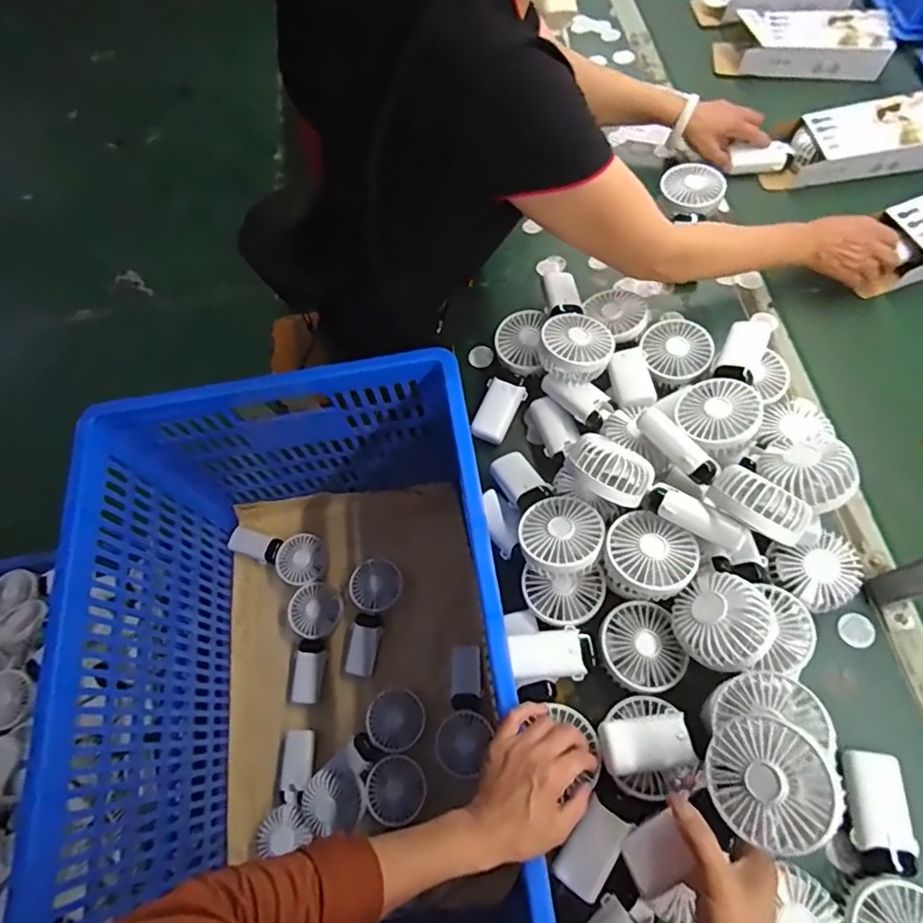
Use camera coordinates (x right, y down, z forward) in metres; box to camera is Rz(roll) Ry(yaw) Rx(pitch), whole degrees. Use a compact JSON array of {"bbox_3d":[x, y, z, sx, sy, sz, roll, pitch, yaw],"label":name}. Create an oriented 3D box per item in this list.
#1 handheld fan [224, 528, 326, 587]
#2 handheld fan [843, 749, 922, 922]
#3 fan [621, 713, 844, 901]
[{"bbox_3d":[-0.321,0.163,1.020,0.182,0.042,0.098,21,62,15],"label":"handheld fan"},{"bbox_3d":[0.378,0.368,0.514,0.086,0.036,0.186,-2,59,3],"label":"handheld fan"},{"bbox_3d":[0.195,0.268,0.431,0.176,0.035,0.082,-50,62,18],"label":"fan"}]

